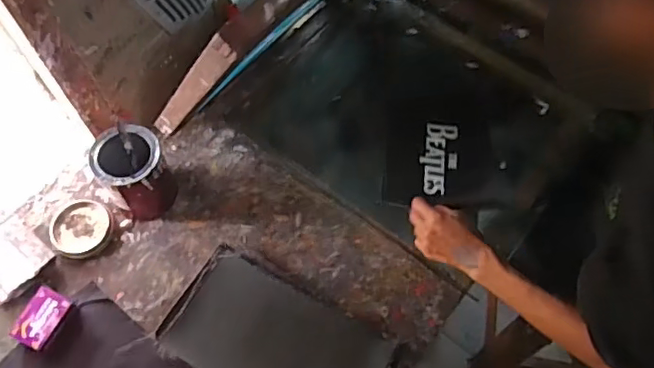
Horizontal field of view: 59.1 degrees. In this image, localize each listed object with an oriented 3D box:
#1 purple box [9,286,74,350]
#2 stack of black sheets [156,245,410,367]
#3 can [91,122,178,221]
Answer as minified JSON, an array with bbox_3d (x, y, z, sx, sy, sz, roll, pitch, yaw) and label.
[{"bbox_3d":[-0.447,0.210,0.901,0.067,0.034,0.088,23,65,13],"label":"purple box"},{"bbox_3d":[-0.072,0.244,0.881,0.344,0.032,0.188,27,66,15],"label":"stack of black sheets"},{"bbox_3d":[-0.313,-0.019,0.964,0.107,0.130,0.115,-1,62,1],"label":"can"}]

